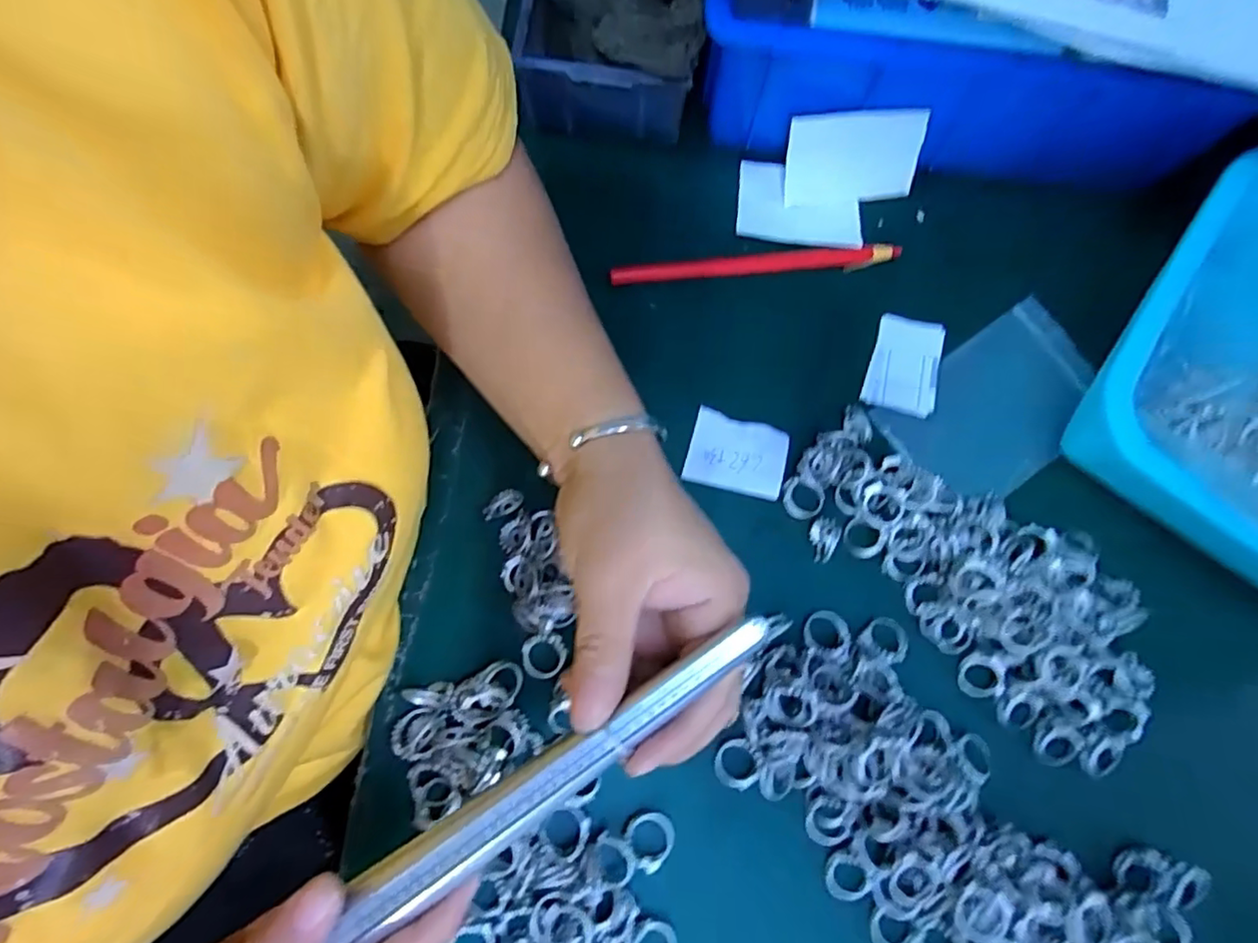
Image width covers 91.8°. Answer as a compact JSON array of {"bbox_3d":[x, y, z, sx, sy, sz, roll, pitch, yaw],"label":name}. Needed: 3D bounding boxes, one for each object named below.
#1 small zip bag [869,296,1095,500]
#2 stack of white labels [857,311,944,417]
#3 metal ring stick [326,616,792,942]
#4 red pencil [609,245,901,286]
[{"bbox_3d":[0.206,-0.035,0.340,0.118,0.005,0.079,-34,87,-7],"label":"small zip bag"},{"bbox_3d":[0.155,-0.060,0.343,0.037,0.008,0.056,17,78,2],"label":"stack of white labels"},{"bbox_3d":[-0.030,0.109,0.213,0.195,0.009,0.019,-36,81,-1],"label":"metal ring stick"},{"bbox_3d":[0.073,-0.119,0.351,0.166,0.010,0.012,-4,78,-2],"label":"red pencil"}]

